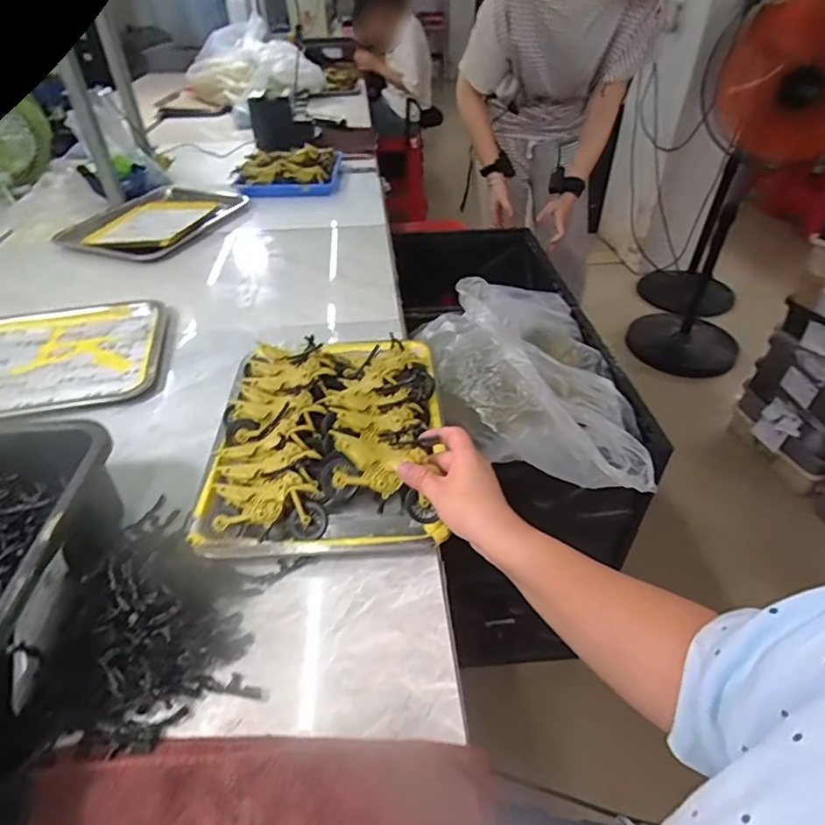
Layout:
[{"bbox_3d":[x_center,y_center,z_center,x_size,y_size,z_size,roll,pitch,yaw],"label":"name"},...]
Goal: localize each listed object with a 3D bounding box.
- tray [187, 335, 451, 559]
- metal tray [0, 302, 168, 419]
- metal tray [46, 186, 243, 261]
[{"bbox_3d":[-0.095,0.002,0.600,0.236,0.068,0.341,-1,40,0],"label":"tray"},{"bbox_3d":[-0.552,-0.072,0.748,0.357,0.029,0.259,-6,40,-6],"label":"metal tray"},{"bbox_3d":[-0.568,-0.427,1.169,0.275,0.042,0.370,11,41,14],"label":"metal tray"}]

